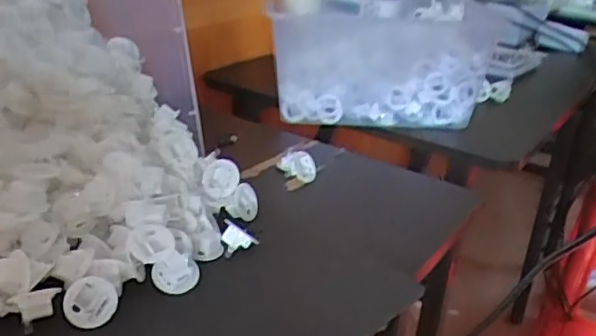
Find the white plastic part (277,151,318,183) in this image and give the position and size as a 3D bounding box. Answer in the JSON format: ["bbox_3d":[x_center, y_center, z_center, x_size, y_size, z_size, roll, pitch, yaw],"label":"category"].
[{"bbox_3d":[-0.002,-0.004,0.659,0.040,0.022,0.029,14,27,19],"label":"white plastic part"}]

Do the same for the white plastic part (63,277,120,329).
[{"bbox_3d":[-0.136,0.089,0.411,0.033,0.031,0.009,19,-22,-24],"label":"white plastic part"}]

